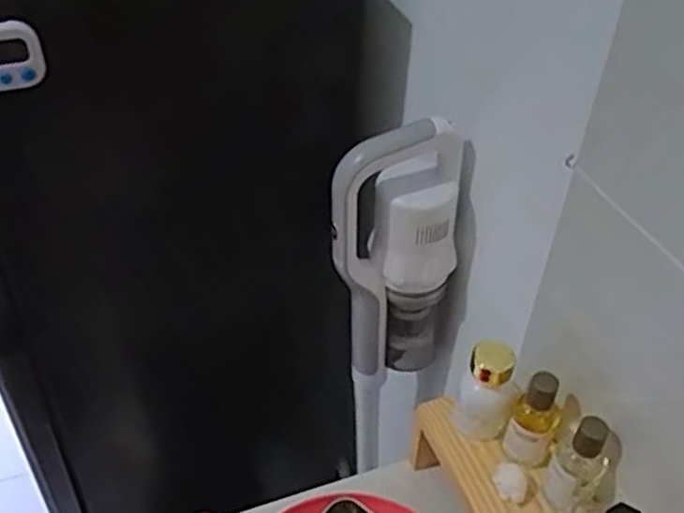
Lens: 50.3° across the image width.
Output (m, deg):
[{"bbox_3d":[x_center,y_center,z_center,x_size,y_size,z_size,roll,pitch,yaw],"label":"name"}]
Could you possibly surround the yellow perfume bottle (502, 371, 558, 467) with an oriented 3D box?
[{"bbox_3d":[0.158,0.131,0.594,0.033,0.086,0.036,21,45,20],"label":"yellow perfume bottle"}]

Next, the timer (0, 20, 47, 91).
[{"bbox_3d":[-0.306,-0.179,0.658,0.069,0.058,0.019,-11,43,-15],"label":"timer"}]

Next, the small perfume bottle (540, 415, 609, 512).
[{"bbox_3d":[0.178,0.159,0.561,0.037,0.085,0.039,23,45,22],"label":"small perfume bottle"}]

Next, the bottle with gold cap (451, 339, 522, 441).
[{"bbox_3d":[0.123,0.116,0.616,0.048,0.089,0.038,12,42,11],"label":"bottle with gold cap"}]

